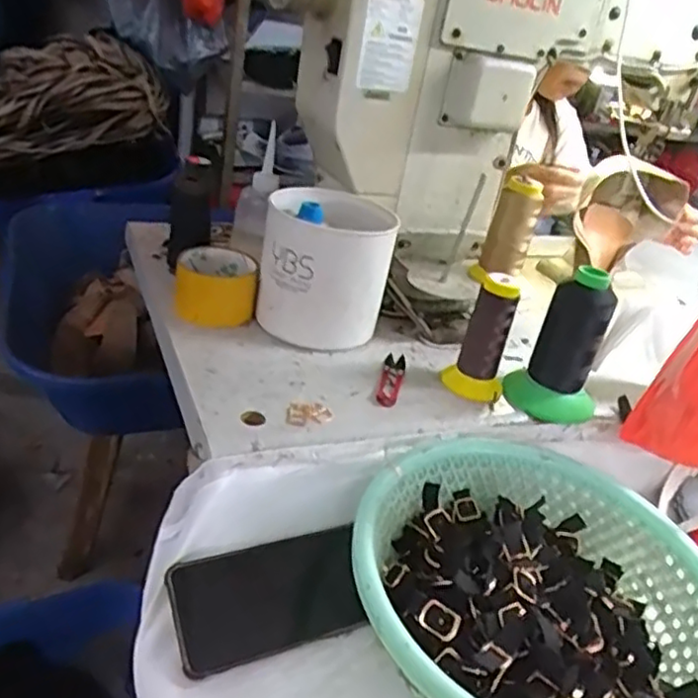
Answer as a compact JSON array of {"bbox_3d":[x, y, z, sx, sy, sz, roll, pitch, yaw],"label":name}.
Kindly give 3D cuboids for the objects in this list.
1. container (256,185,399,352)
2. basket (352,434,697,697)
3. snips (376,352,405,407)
[{"bbox_3d":[-0.029,-0.090,0.716,0.131,0.121,0.138,10,30,-3],"label":"container"},{"bbox_3d":[0.137,0.188,0.506,0.271,0.094,0.285,24,32,20],"label":"basket"},{"bbox_3d":[0.042,0.029,0.653,0.020,0.012,0.105,14,30,3],"label":"snips"}]

